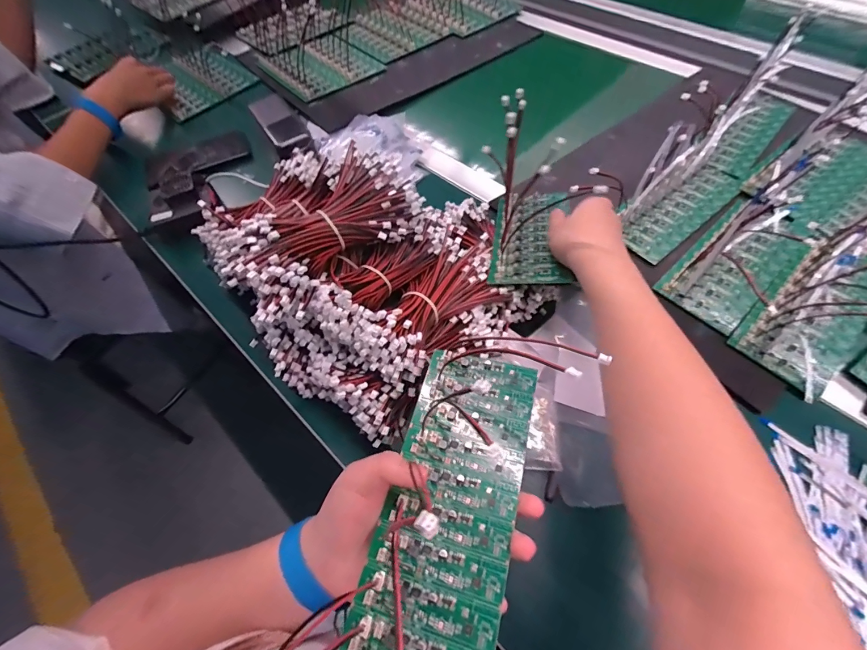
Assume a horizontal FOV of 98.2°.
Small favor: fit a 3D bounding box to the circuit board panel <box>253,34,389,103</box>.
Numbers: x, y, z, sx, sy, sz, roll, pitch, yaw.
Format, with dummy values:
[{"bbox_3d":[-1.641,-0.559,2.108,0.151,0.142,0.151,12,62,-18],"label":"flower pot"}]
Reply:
[{"bbox_3d":[-0.201,-0.460,0.664,0.158,0.015,0.177,-37,66,-17],"label":"circuit board panel"}]

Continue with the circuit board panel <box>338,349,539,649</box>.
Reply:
[{"bbox_3d":[0.014,0.108,0.248,0.081,0.007,0.193,14,59,10],"label":"circuit board panel"}]

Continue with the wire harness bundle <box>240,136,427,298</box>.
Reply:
[{"bbox_3d":[-0.085,-0.085,0.329,0.078,0.040,0.166,37,68,20],"label":"wire harness bundle"}]

